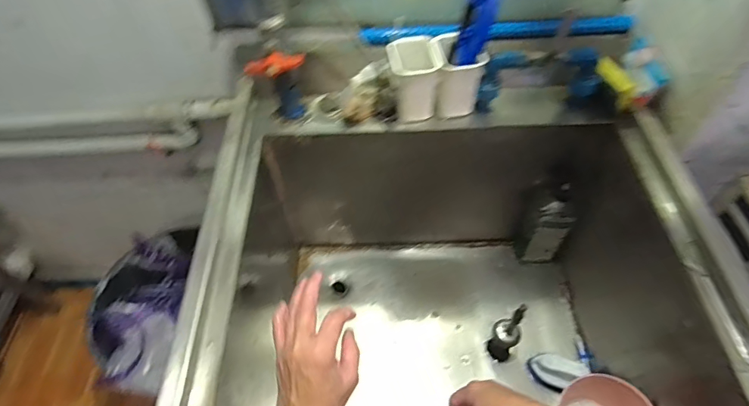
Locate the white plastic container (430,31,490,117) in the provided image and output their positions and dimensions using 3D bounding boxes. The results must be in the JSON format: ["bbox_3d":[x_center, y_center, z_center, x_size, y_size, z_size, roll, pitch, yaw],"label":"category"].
[{"bbox_3d":[0.136,-0.214,0.755,0.075,0.110,0.084,-3,54,0],"label":"white plastic container"}]

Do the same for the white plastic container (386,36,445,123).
[{"bbox_3d":[0.067,-0.208,0.756,0.081,0.110,0.080,-7,54,-3],"label":"white plastic container"}]

